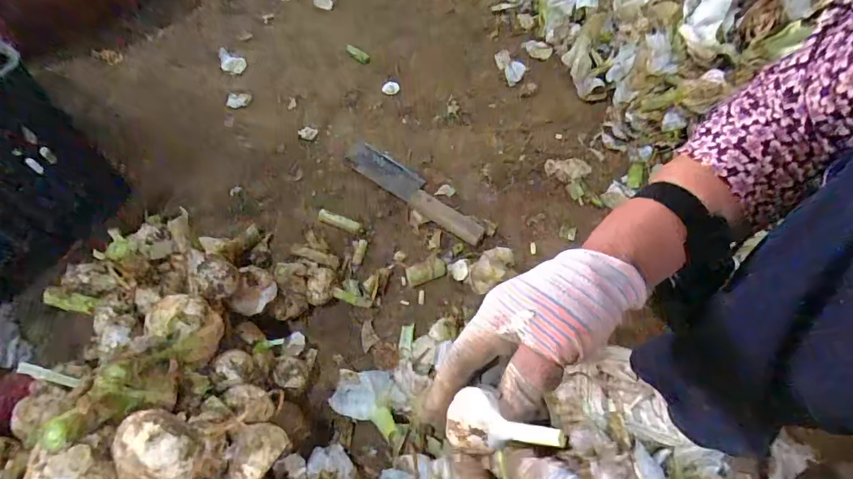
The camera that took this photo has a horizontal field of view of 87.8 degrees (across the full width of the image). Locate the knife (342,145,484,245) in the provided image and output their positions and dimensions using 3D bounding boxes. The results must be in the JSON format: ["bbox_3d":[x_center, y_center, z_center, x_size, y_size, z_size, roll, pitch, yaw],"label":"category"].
[{"bbox_3d":[-0.015,-0.073,0.627,0.225,0.021,0.050,31,64,12],"label":"knife"}]

